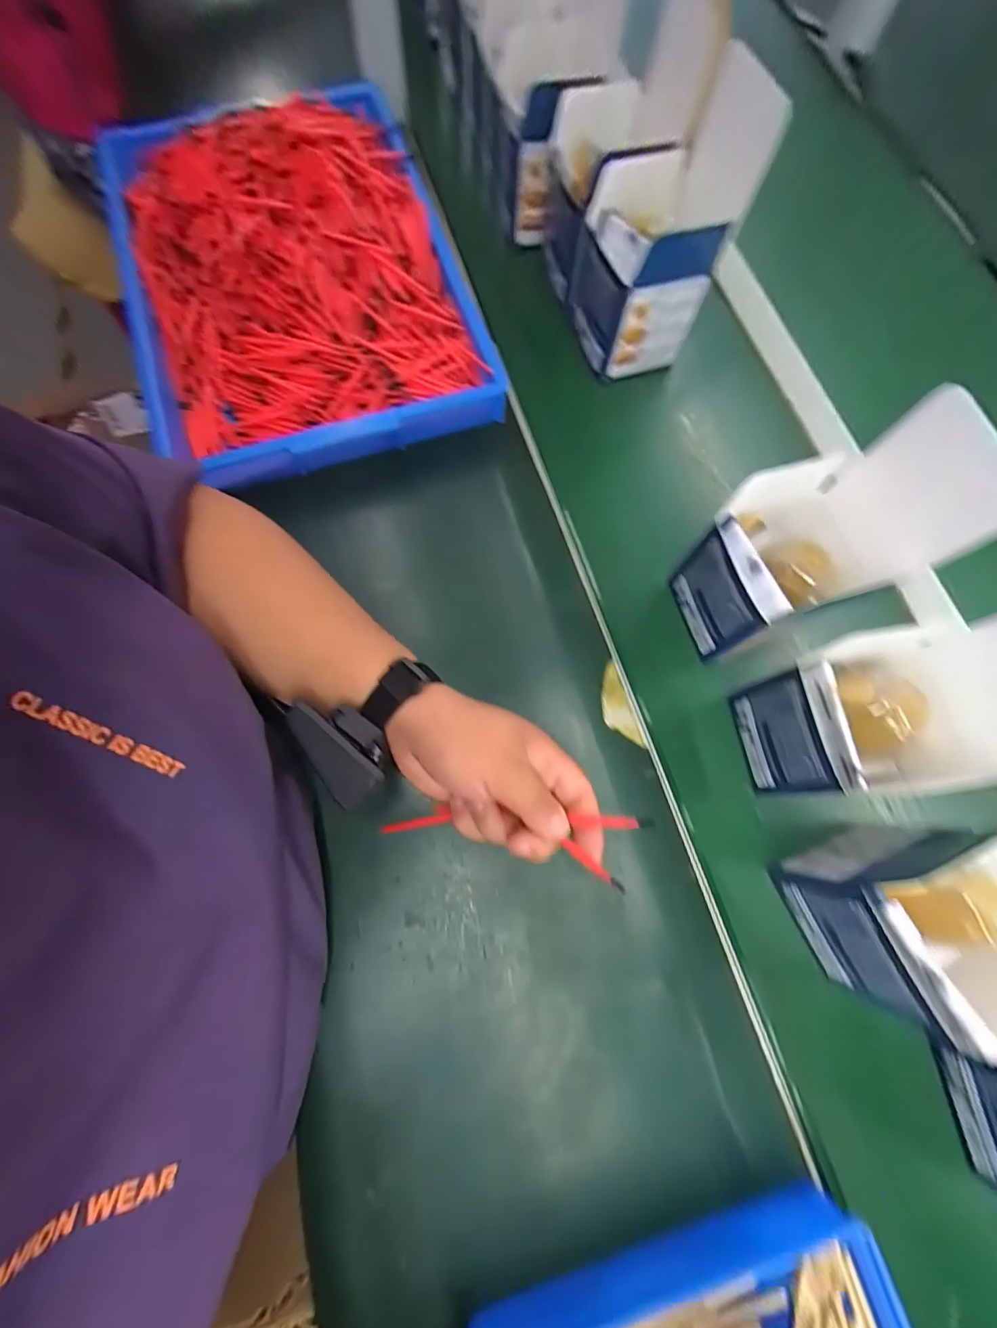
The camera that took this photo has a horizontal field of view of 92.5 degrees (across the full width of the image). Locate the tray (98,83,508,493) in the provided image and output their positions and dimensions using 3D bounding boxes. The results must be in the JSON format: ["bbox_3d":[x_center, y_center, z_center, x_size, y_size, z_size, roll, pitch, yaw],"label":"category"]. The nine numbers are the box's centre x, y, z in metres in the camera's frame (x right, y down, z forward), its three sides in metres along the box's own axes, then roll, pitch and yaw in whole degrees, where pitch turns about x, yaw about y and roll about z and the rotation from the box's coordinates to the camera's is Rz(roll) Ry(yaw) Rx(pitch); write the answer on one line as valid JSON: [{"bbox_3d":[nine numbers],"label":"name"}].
[{"bbox_3d":[-0.184,-0.346,0.427,0.284,0.059,0.362,-18,75,-6],"label":"tray"}]

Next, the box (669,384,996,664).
[{"bbox_3d":[0.200,-0.078,0.315,0.091,0.171,0.088,-16,75,-5],"label":"box"}]

